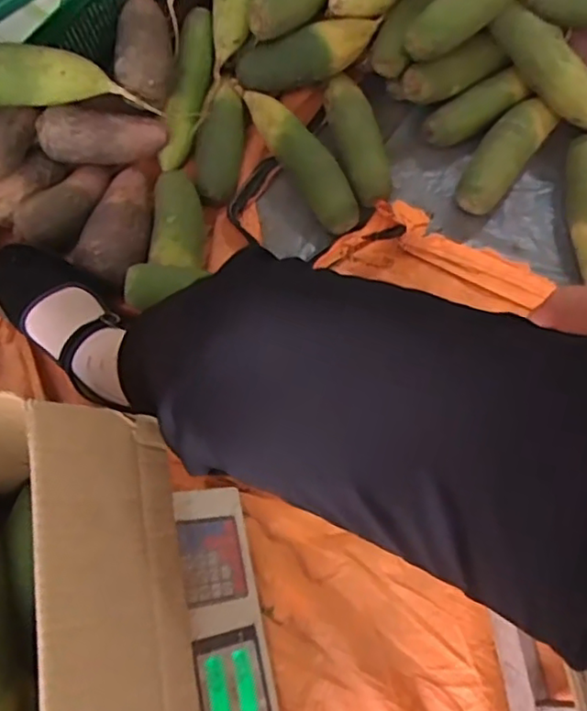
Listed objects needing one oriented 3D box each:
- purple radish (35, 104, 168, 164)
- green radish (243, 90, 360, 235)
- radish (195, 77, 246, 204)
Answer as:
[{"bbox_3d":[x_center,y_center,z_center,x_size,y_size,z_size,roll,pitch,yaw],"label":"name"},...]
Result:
[{"bbox_3d":[-0.222,-0.258,0.732,0.143,0.054,0.051,-3,73,-14],"label":"purple radish"},{"bbox_3d":[0.011,-0.243,0.756,0.057,0.059,0.214,-36,89,-9],"label":"green radish"},{"bbox_3d":[-0.088,-0.261,0.759,0.047,0.048,0.149,5,74,3],"label":"radish"}]

